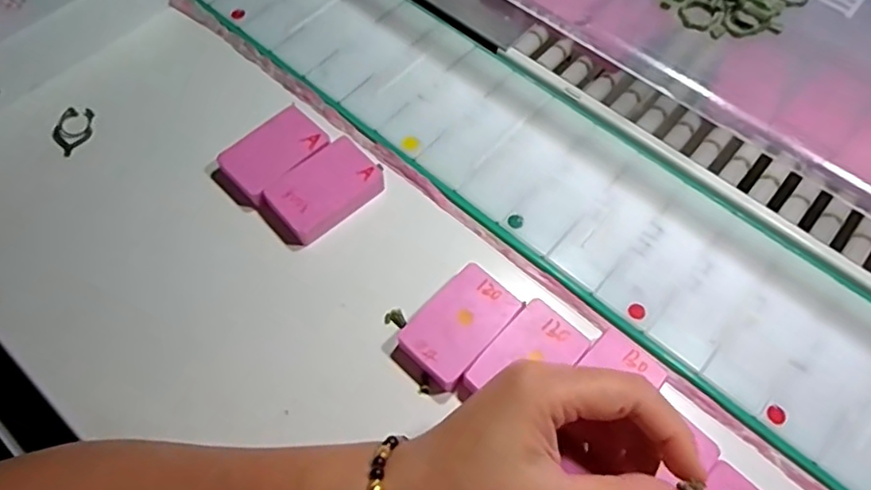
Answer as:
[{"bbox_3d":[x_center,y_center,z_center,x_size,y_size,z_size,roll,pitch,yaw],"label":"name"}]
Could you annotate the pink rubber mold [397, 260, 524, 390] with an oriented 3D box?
[{"bbox_3d":[0.015,0.049,0.368,0.045,0.017,0.070,38,68,17],"label":"pink rubber mold"}]

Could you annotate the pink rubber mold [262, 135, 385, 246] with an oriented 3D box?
[{"bbox_3d":[-0.075,-0.039,0.415,0.048,0.013,0.076,41,69,18],"label":"pink rubber mold"}]

